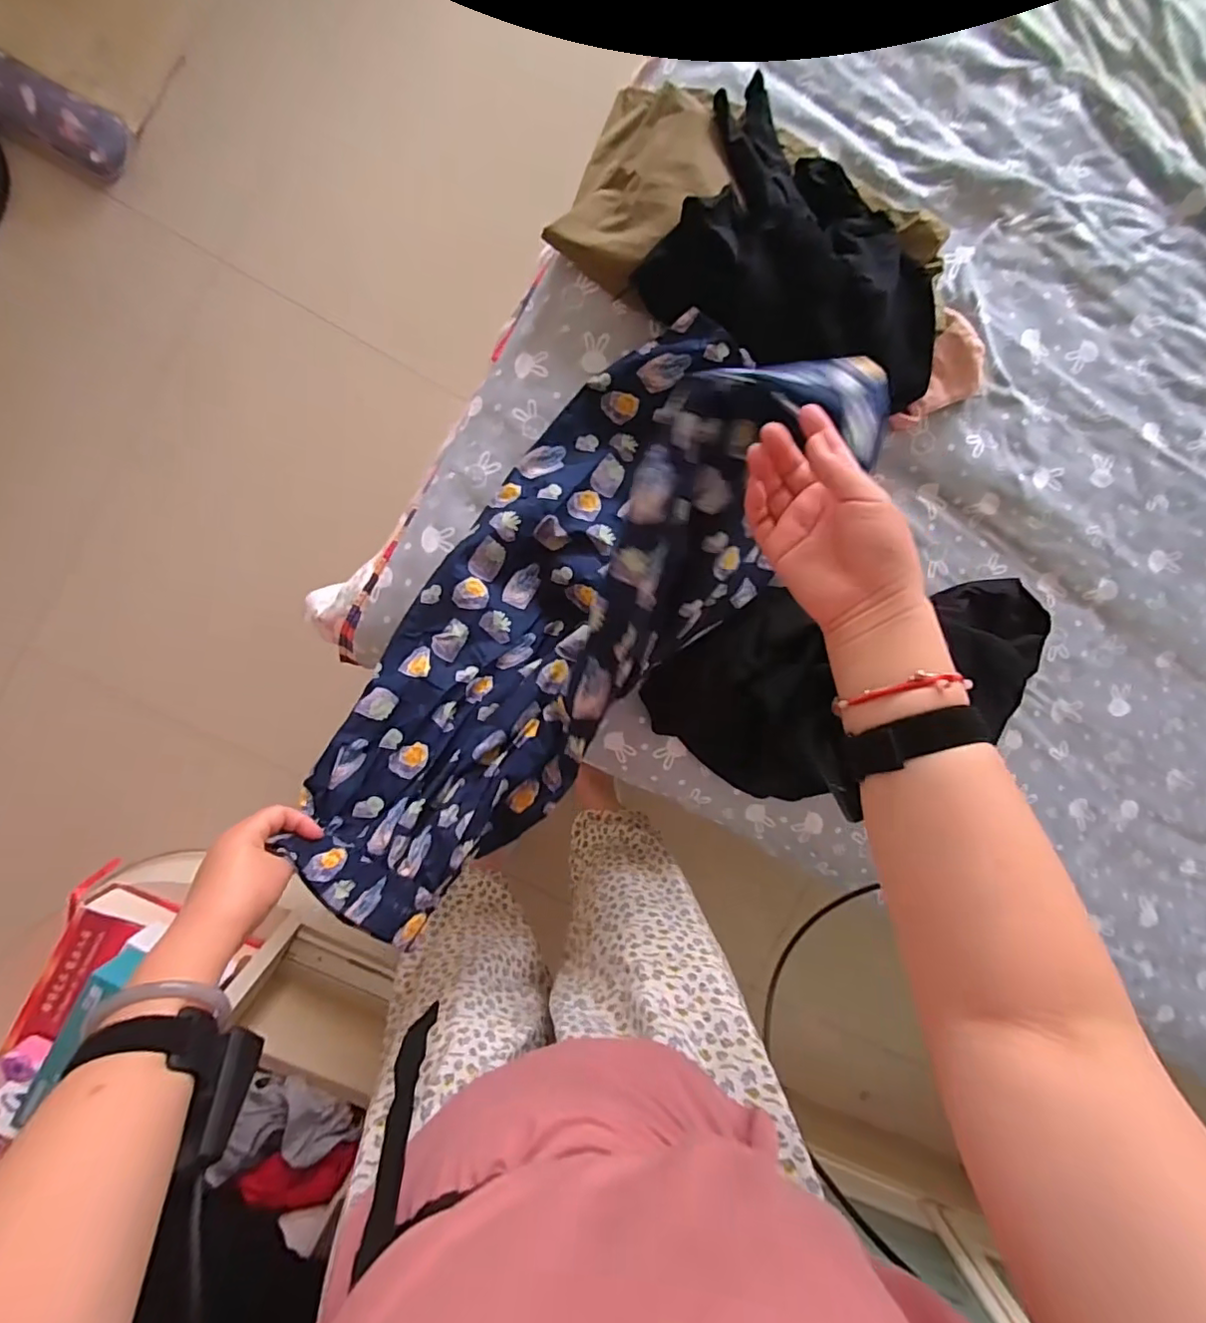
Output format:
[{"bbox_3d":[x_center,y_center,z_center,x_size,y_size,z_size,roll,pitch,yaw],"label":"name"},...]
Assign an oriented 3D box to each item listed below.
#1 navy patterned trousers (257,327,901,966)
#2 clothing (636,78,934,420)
[{"bbox_3d":[-0.020,-0.055,0.548,0.265,0.249,0.620,33,90,-9],"label":"navy patterned trousers"},{"bbox_3d":[0.234,-0.421,0.629,0.331,0.086,0.244,31,91,-7],"label":"clothing"}]

